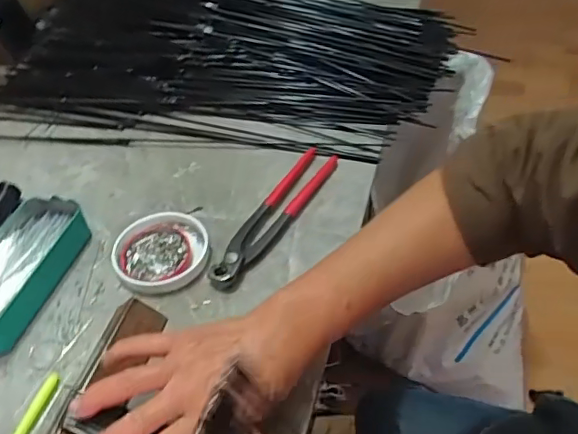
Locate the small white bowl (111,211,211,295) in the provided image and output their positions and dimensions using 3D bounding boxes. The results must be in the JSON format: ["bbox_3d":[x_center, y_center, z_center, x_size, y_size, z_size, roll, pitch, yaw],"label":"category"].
[{"bbox_3d":[-0.120,0.033,0.531,0.085,0.017,0.087,-3,47,3],"label":"small white bowl"}]

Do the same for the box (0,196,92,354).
[{"bbox_3d":[-0.250,0.046,0.520,0.071,0.029,0.160,9,48,14],"label":"box"}]

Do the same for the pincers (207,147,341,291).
[{"bbox_3d":[-0.011,-0.008,0.560,0.039,0.020,0.205,18,51,22],"label":"pincers"}]

